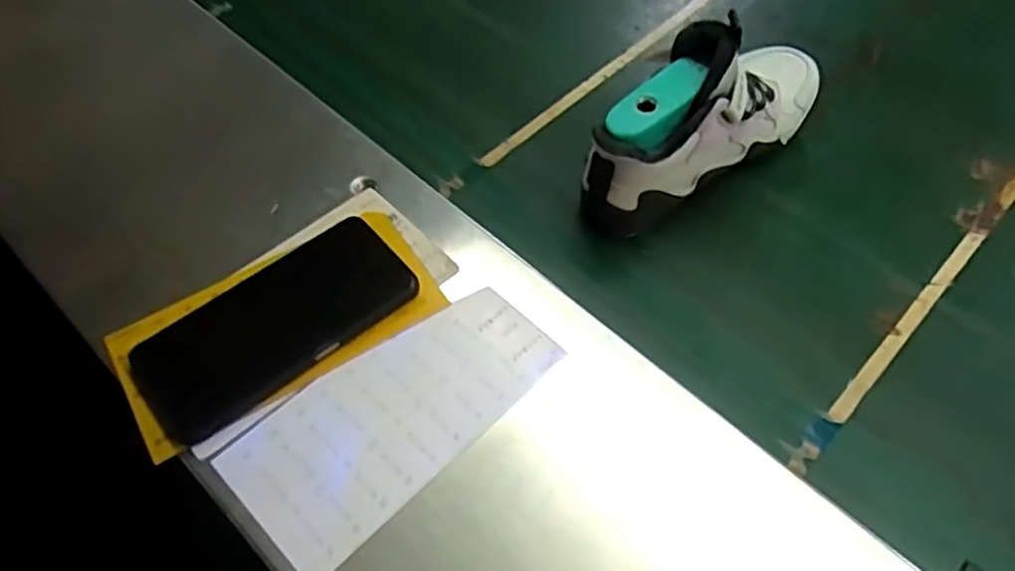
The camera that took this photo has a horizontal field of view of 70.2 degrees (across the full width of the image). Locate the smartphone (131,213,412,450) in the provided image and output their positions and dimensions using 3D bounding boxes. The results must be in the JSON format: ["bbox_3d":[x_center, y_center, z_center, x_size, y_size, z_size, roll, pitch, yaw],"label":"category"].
[{"bbox_3d":[-0.145,0.023,0.454,0.169,0.015,0.080,-36,64,-21],"label":"smartphone"}]

